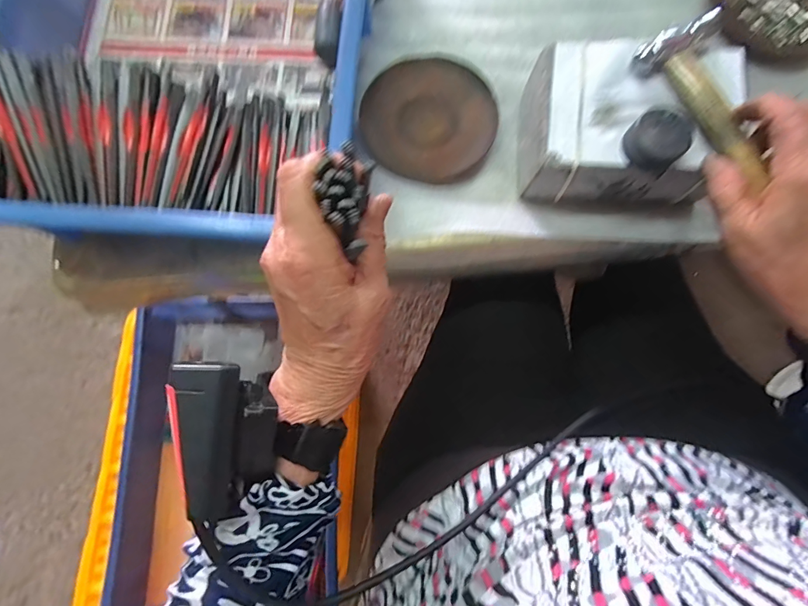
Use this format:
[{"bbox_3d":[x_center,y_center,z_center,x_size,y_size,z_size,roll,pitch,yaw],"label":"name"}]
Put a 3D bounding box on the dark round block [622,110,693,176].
[{"bbox_3d":[0.172,-0.110,0.276,0.034,0.023,0.036,0,79,1],"label":"dark round block"}]

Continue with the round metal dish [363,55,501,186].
[{"bbox_3d":[0.022,-0.158,0.350,0.112,0.010,0.108,0,79,1],"label":"round metal dish"}]

